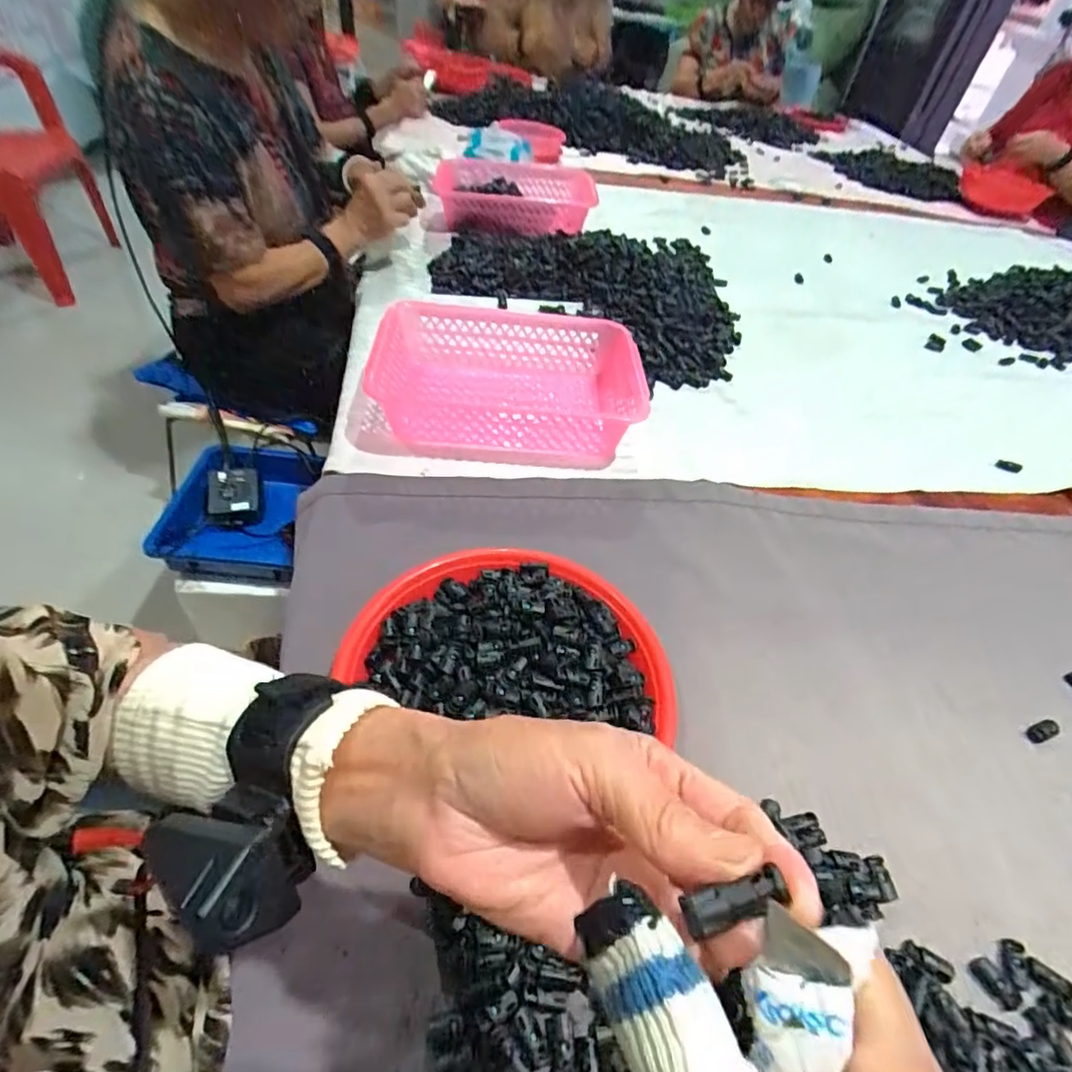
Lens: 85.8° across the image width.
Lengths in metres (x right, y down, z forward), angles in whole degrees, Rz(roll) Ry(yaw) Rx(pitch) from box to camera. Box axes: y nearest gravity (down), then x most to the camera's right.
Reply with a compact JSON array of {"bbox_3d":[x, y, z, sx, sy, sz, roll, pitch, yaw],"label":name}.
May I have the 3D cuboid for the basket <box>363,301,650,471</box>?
[{"bbox_3d":[-0.033,-0.187,0.702,0.302,0.081,0.212,5,47,-5],"label":"basket"}]

